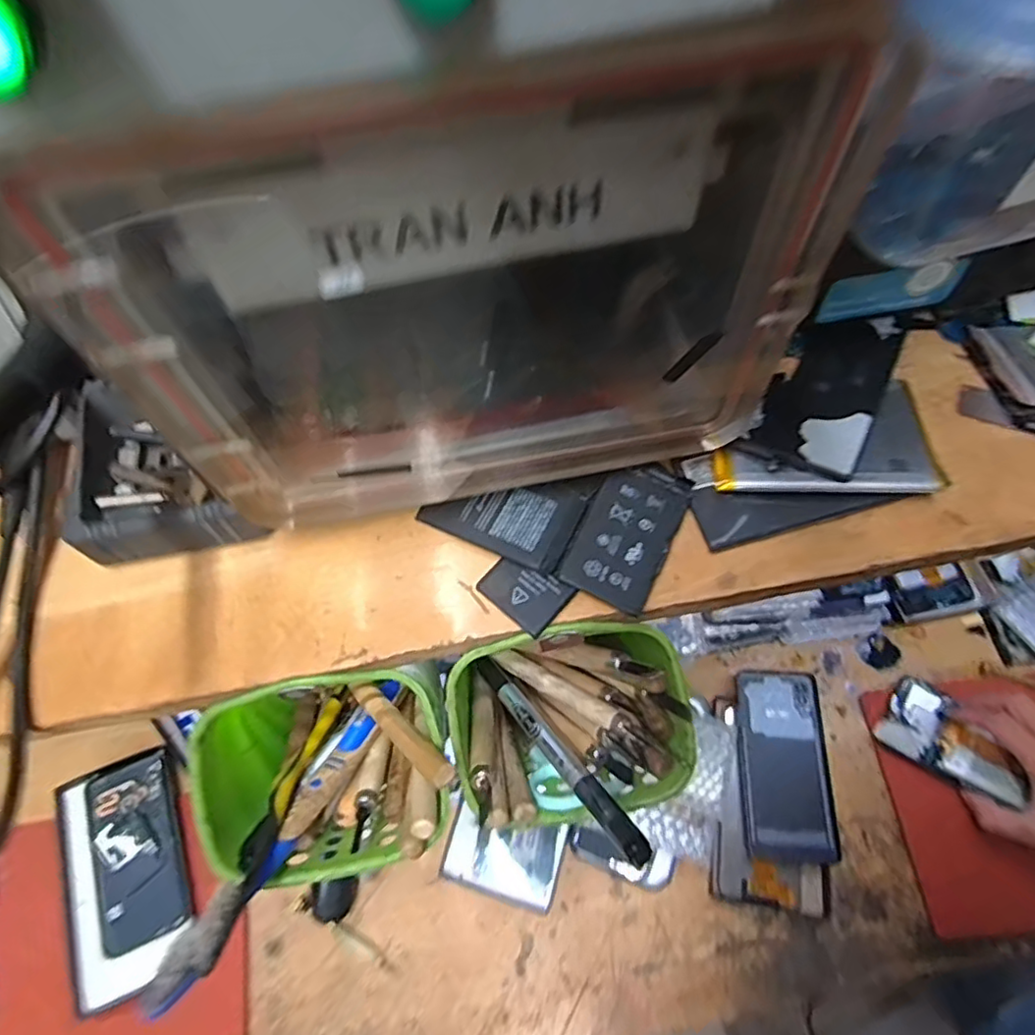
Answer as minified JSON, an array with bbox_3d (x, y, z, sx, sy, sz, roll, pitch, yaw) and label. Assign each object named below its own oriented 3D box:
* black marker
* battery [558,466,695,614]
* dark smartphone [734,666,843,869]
[{"bbox_3d":[0.015,0.103,0.290,0.011,0.008,0.132,-37,39,-12],"label":"black marker"},{"bbox_3d":[0.047,0.006,0.267,0.036,0.004,0.064,25,71,12],"label":"battery"},{"bbox_3d":[0.244,0.224,0.578,0.078,0.018,0.163,2,65,4],"label":"dark smartphone"}]

